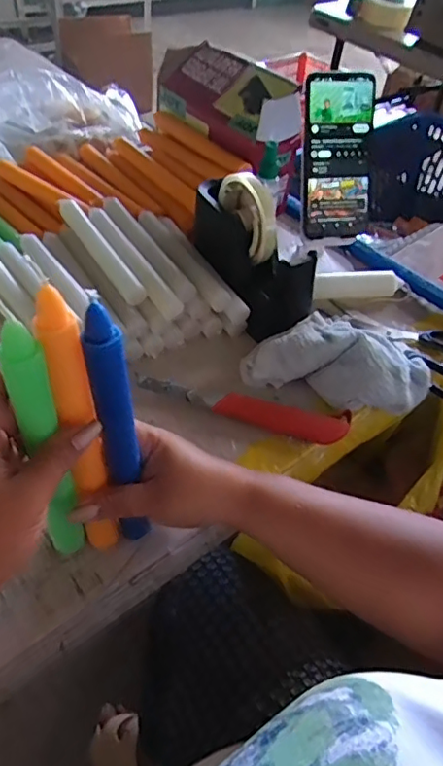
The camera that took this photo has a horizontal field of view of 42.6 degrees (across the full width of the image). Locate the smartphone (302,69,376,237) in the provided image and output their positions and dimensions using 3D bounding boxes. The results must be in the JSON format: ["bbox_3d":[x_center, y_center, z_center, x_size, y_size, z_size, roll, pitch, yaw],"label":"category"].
[{"bbox_3d":[0.124,-0.241,0.604,0.072,0.159,0.017,-5,21,-10],"label":"smartphone"}]

